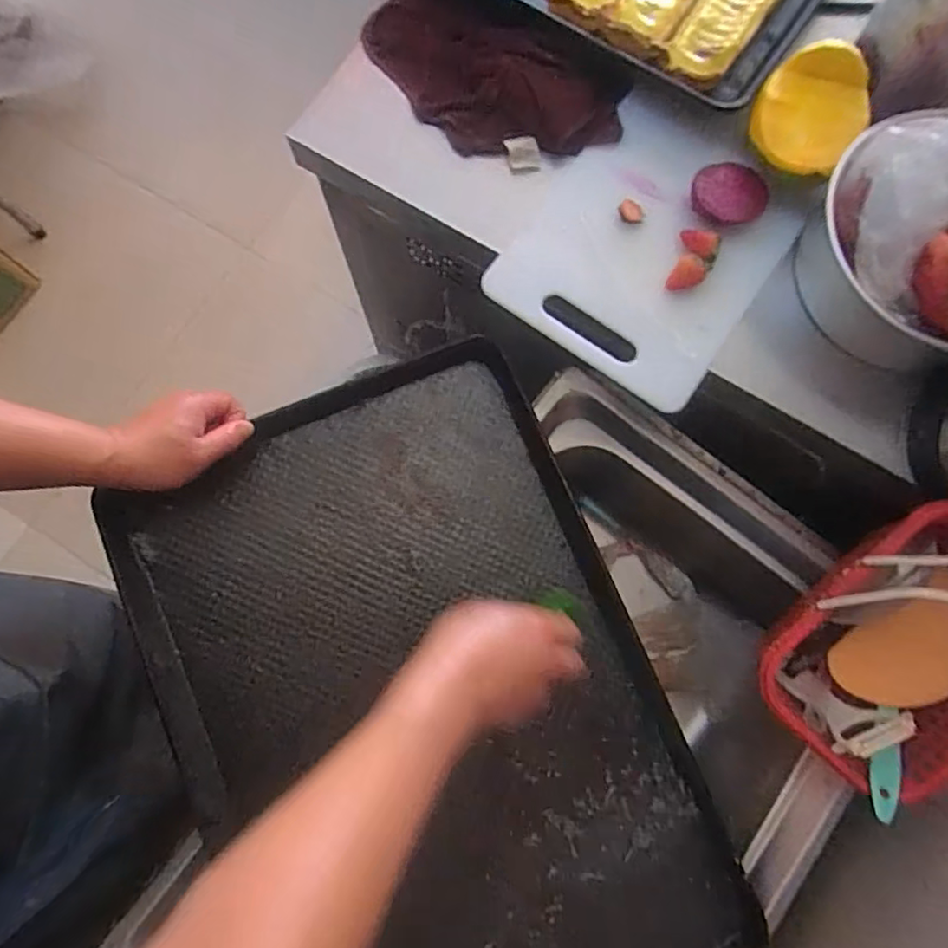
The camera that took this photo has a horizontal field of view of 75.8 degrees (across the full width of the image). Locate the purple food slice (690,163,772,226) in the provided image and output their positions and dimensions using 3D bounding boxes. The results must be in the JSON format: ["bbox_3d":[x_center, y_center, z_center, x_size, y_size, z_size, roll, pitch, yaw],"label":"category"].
[{"bbox_3d":[0.230,-0.253,0.550,0.064,0.012,0.056,18,78,3],"label":"purple food slice"}]

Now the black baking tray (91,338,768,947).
[{"bbox_3d":[-0.045,0.209,0.543,0.406,0.041,0.597,-22,80,-6],"label":"black baking tray"}]

